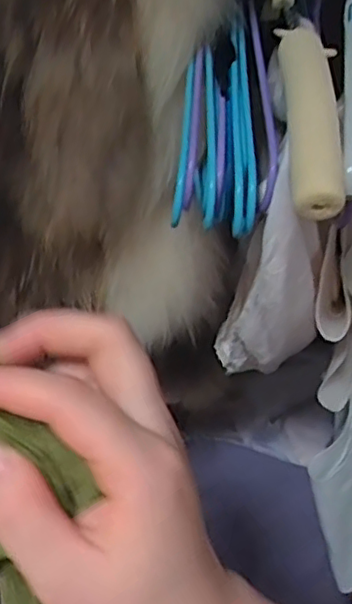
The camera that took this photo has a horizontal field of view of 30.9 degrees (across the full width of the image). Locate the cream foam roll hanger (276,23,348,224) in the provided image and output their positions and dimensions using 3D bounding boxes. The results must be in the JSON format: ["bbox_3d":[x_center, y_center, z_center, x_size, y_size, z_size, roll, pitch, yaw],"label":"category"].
[{"bbox_3d":[0.058,-0.085,0.274,0.023,0.020,0.111,0,55,3],"label":"cream foam roll hanger"}]

